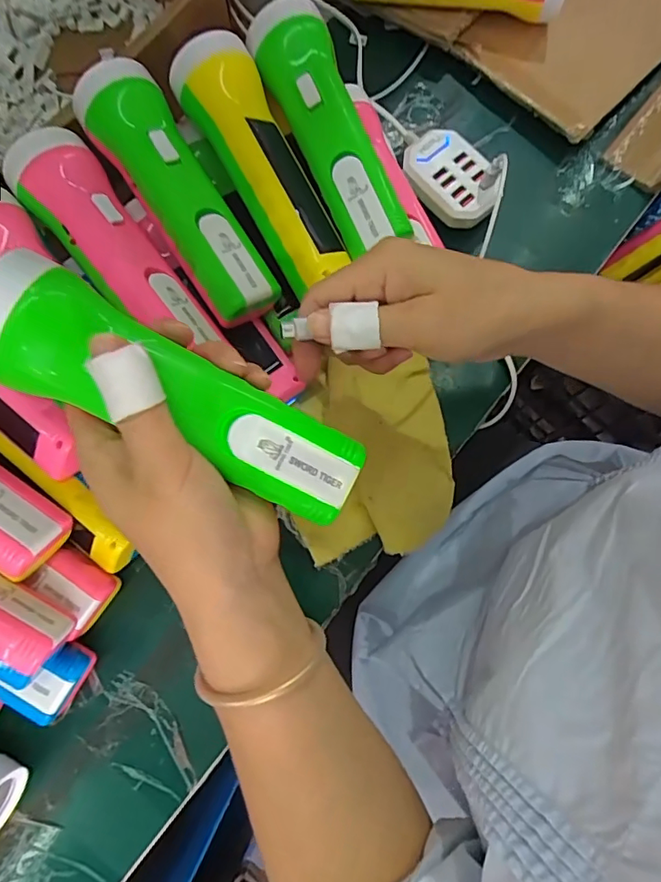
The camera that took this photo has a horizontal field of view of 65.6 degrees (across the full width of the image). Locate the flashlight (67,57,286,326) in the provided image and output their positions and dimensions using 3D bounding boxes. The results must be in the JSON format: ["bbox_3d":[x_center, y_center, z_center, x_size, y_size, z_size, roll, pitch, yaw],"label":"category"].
[{"bbox_3d":[-0.089,-0.146,0.312,0.047,0.038,0.158,-33,93,-7],"label":"flashlight"}]

